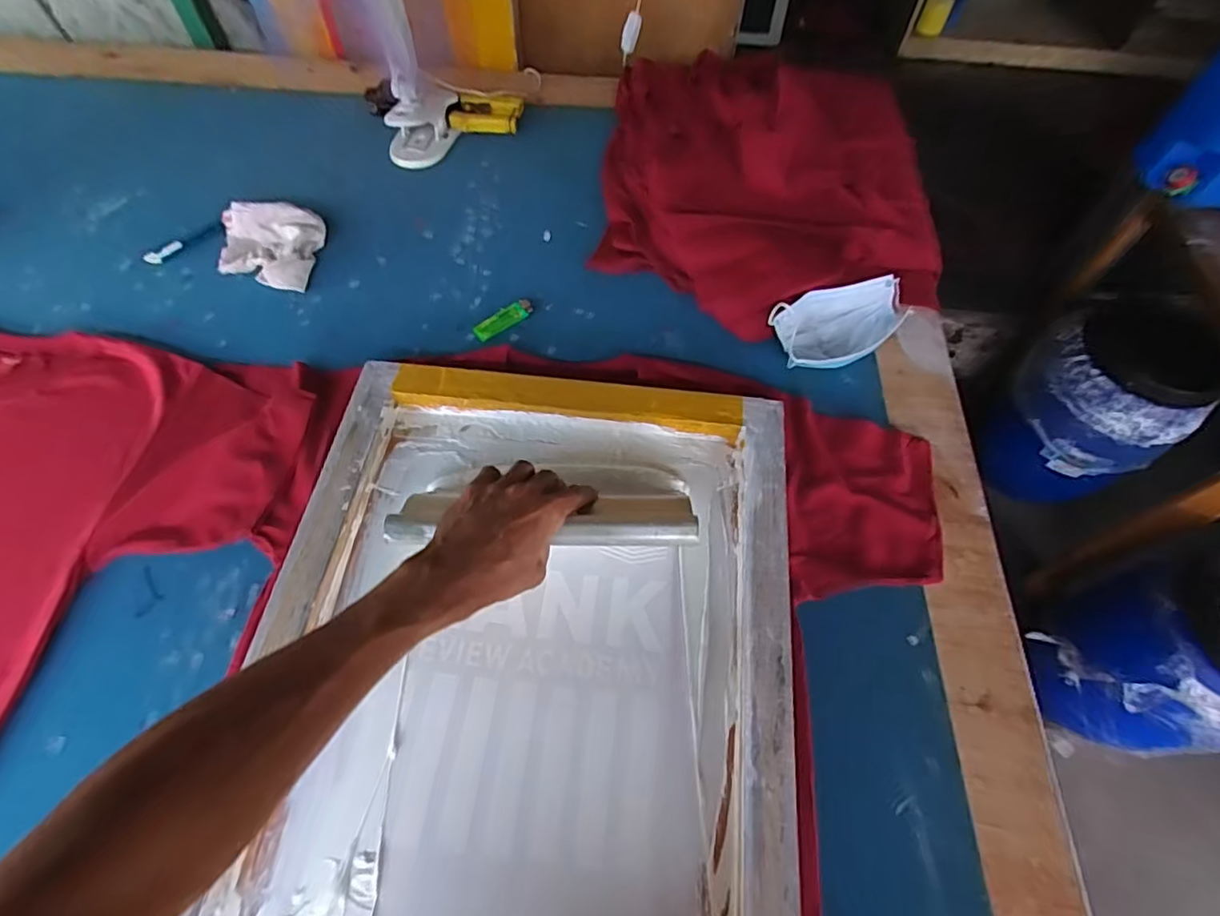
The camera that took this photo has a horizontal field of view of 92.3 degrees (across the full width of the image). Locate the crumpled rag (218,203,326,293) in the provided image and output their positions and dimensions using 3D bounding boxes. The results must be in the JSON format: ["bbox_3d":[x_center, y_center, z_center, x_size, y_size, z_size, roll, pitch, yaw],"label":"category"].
[{"bbox_3d":[-0.448,-0.278,0.763,0.134,0.034,0.129,3,60,1],"label":"crumpled rag"}]

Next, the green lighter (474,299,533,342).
[{"bbox_3d":[-0.129,-0.169,0.720,0.078,0.010,0.027,-35,66,-19],"label":"green lighter"}]

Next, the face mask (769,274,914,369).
[{"bbox_3d":[0.266,-0.154,0.682,0.161,0.057,0.095,-29,64,-17],"label":"face mask"}]

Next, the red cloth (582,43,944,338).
[{"bbox_3d":[0.218,-0.381,0.804,0.443,0.087,0.513,5,60,2],"label":"red cloth"}]

